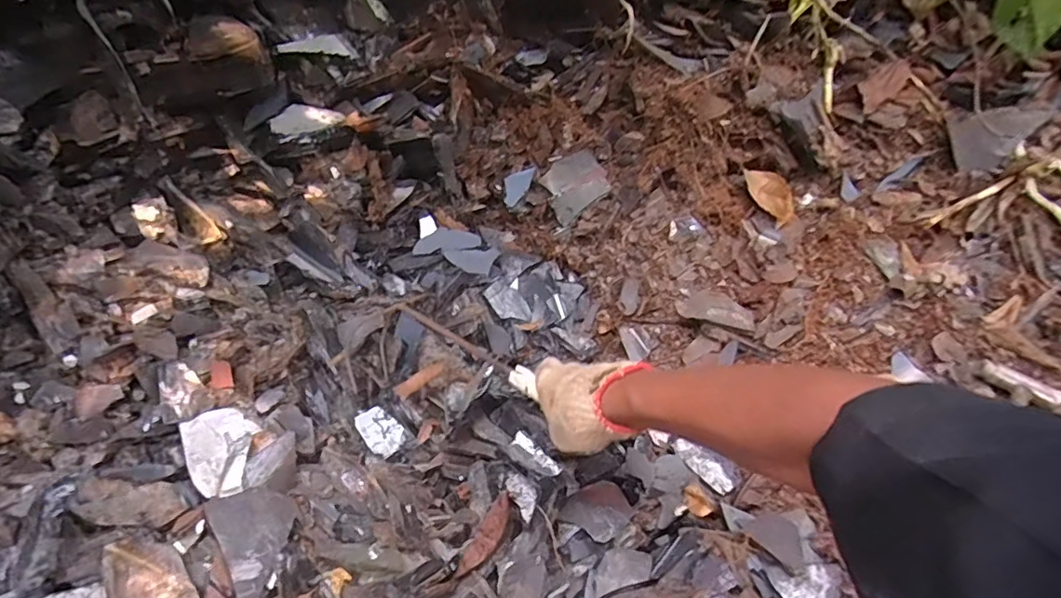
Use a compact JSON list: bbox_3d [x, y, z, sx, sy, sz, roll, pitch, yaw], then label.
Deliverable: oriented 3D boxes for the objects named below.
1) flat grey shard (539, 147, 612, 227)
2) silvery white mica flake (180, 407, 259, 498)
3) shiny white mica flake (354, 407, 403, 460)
[{"bbox_3d":[0.074,-0.190,0.905,0.100,0.026,0.113,-28,57,10],"label":"flat grey shard"},{"bbox_3d":[-0.330,0.163,0.590,0.068,0.009,0.090,-10,70,-40],"label":"silvery white mica flake"},{"bbox_3d":[-0.189,0.167,0.695,0.044,0.004,0.062,-34,82,-20],"label":"shiny white mica flake"}]

